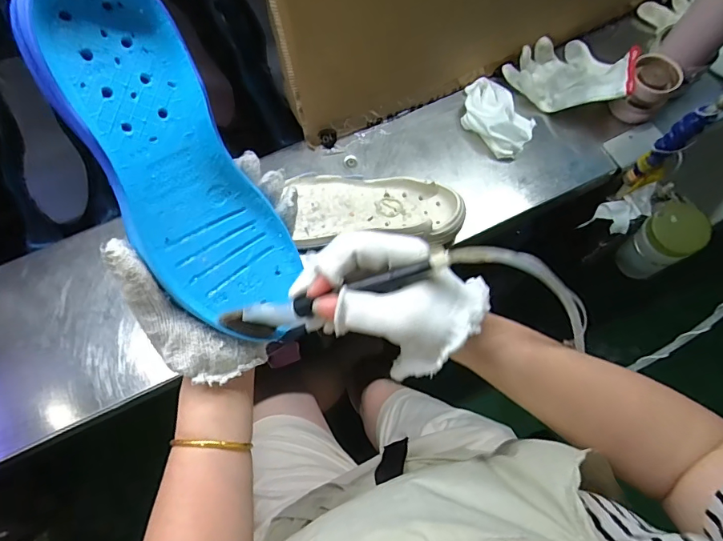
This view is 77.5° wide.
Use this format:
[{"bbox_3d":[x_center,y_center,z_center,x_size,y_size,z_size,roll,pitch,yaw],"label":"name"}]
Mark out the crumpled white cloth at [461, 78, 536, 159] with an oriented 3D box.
[{"bbox_3d":[0.188,-0.218,0.635,0.081,0.034,0.119,-43,76,-13],"label":"crumpled white cloth"}]

